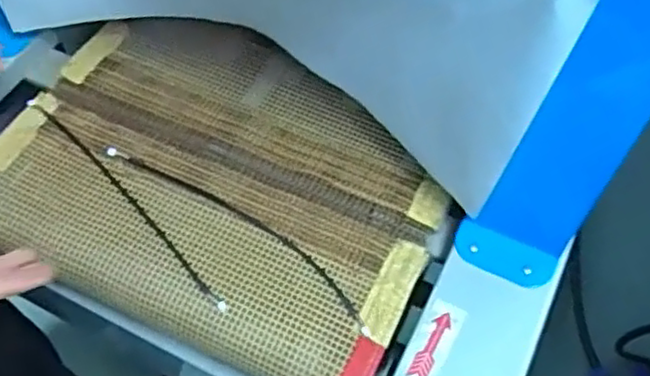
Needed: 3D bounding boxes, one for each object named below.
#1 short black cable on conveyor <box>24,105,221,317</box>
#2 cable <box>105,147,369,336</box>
[{"bbox_3d":[-0.173,0.007,0.584,0.015,0.012,0.281,-41,68,-18],"label":"short black cable on conveyor"},{"bbox_3d":[-0.072,0.032,0.562,0.277,0.009,0.029,32,67,18],"label":"cable"}]

